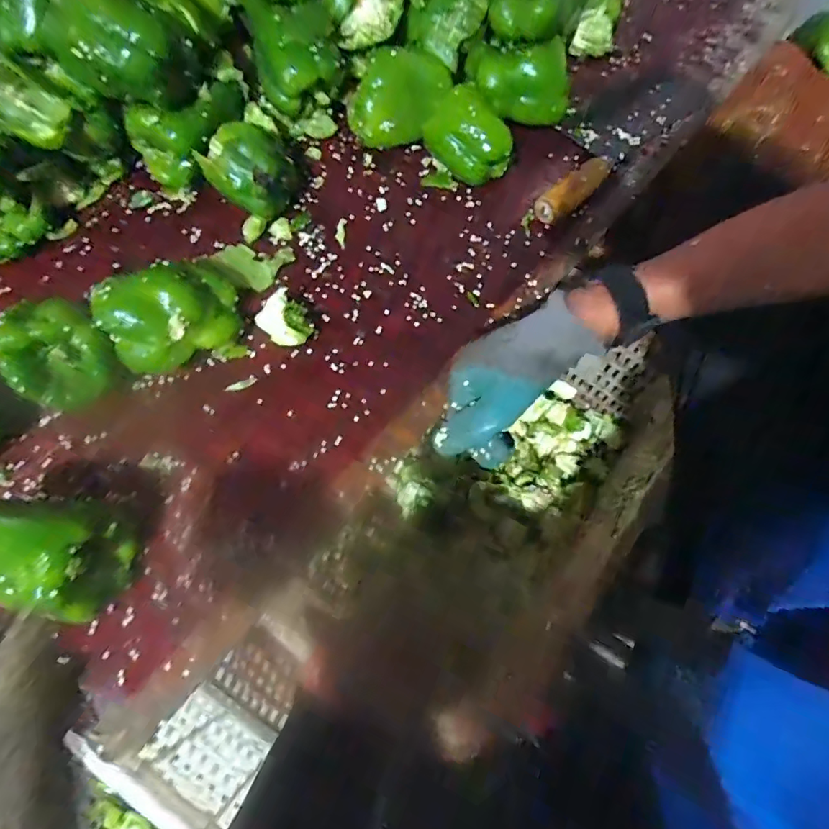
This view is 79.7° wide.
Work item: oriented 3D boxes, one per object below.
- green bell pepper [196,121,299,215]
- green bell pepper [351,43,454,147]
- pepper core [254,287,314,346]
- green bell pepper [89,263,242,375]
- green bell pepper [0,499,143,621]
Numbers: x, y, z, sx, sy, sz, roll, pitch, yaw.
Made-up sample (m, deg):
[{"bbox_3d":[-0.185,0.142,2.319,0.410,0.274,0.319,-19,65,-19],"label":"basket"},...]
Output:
[{"bbox_3d":[-0.165,-0.246,0.504,0.086,0.070,0.088,-20,74,-5],"label":"green bell pepper"},{"bbox_3d":[-0.016,-0.328,0.528,0.100,0.072,0.079,10,73,4],"label":"green bell pepper"},{"bbox_3d":[-0.118,-0.086,0.466,0.043,0.038,0.043,0,73,0],"label":"pepper core"},{"bbox_3d":[-0.218,-0.091,0.449,0.110,0.080,0.082,-28,75,-8],"label":"green bell pepper"},{"bbox_3d":[-0.284,0.107,0.389,0.109,0.080,0.084,15,74,5],"label":"green bell pepper"}]

